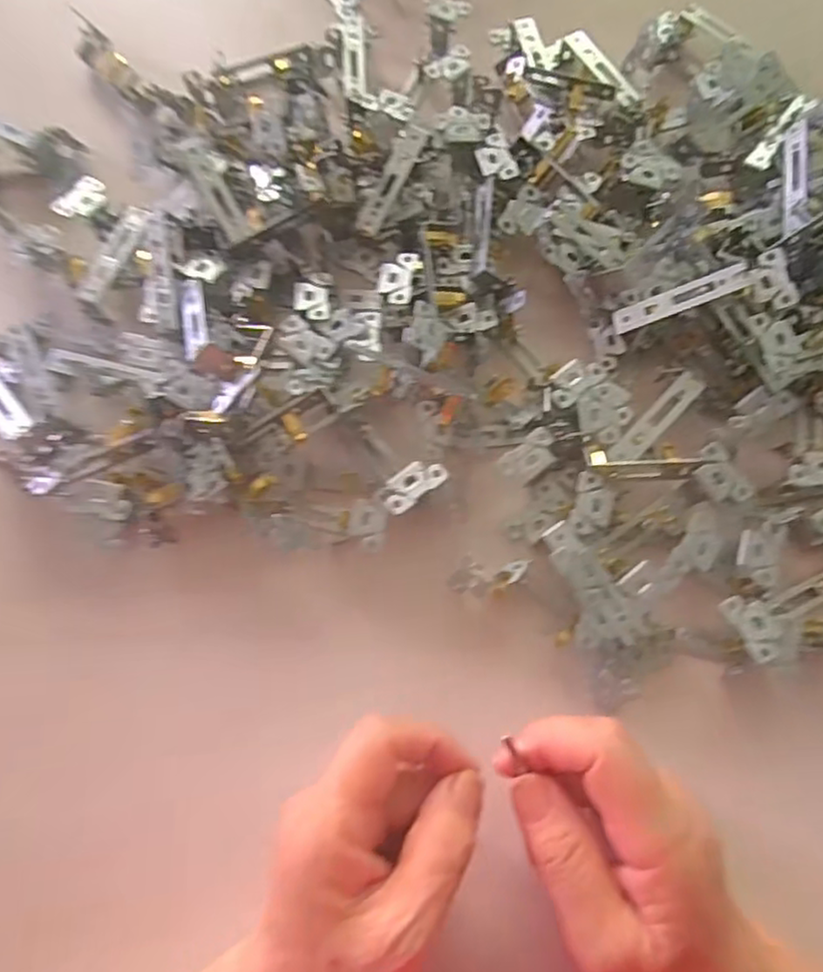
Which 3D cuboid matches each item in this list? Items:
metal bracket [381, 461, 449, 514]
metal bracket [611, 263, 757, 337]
[{"bbox_3d":[0.000,-0.001,0.345,0.034,0.004,0.019,-38,65,-8],"label":"metal bracket"},{"bbox_3d":[0.142,-0.099,0.364,0.069,0.008,0.013,-18,100,26],"label":"metal bracket"}]

